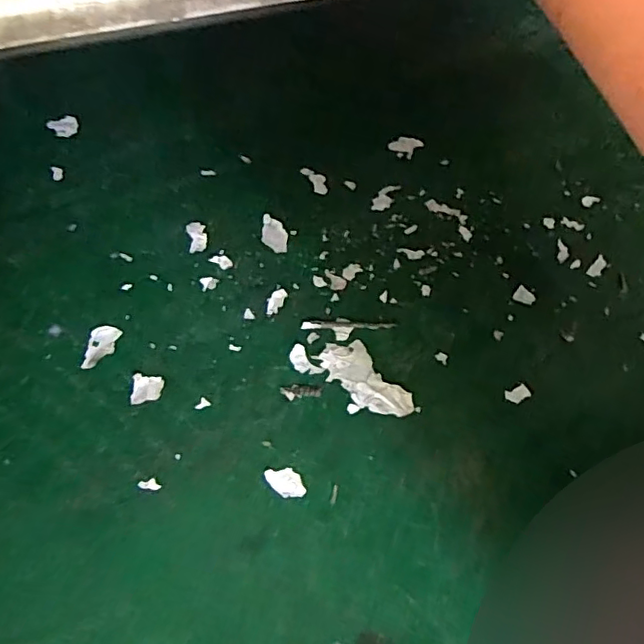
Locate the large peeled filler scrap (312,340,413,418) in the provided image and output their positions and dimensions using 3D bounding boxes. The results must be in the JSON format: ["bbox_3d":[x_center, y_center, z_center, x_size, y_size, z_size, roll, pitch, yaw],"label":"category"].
[{"bbox_3d":[0.043,0.057,0.585,0.050,0.004,0.104,-34,65,-21],"label":"large peeled filler scrap"}]

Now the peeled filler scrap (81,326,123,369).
[{"bbox_3d":[-0.224,0.025,0.590,0.029,0.004,0.049,11,58,5],"label":"peeled filler scrap"}]

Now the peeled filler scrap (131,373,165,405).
[{"bbox_3d":[-0.170,0.064,0.571,0.029,0.004,0.032,-2,58,-3],"label":"peeled filler scrap"}]

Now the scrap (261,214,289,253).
[{"bbox_3d":[-0.055,-0.103,0.681,0.031,0.004,0.054,3,58,0],"label":"scrap"}]

